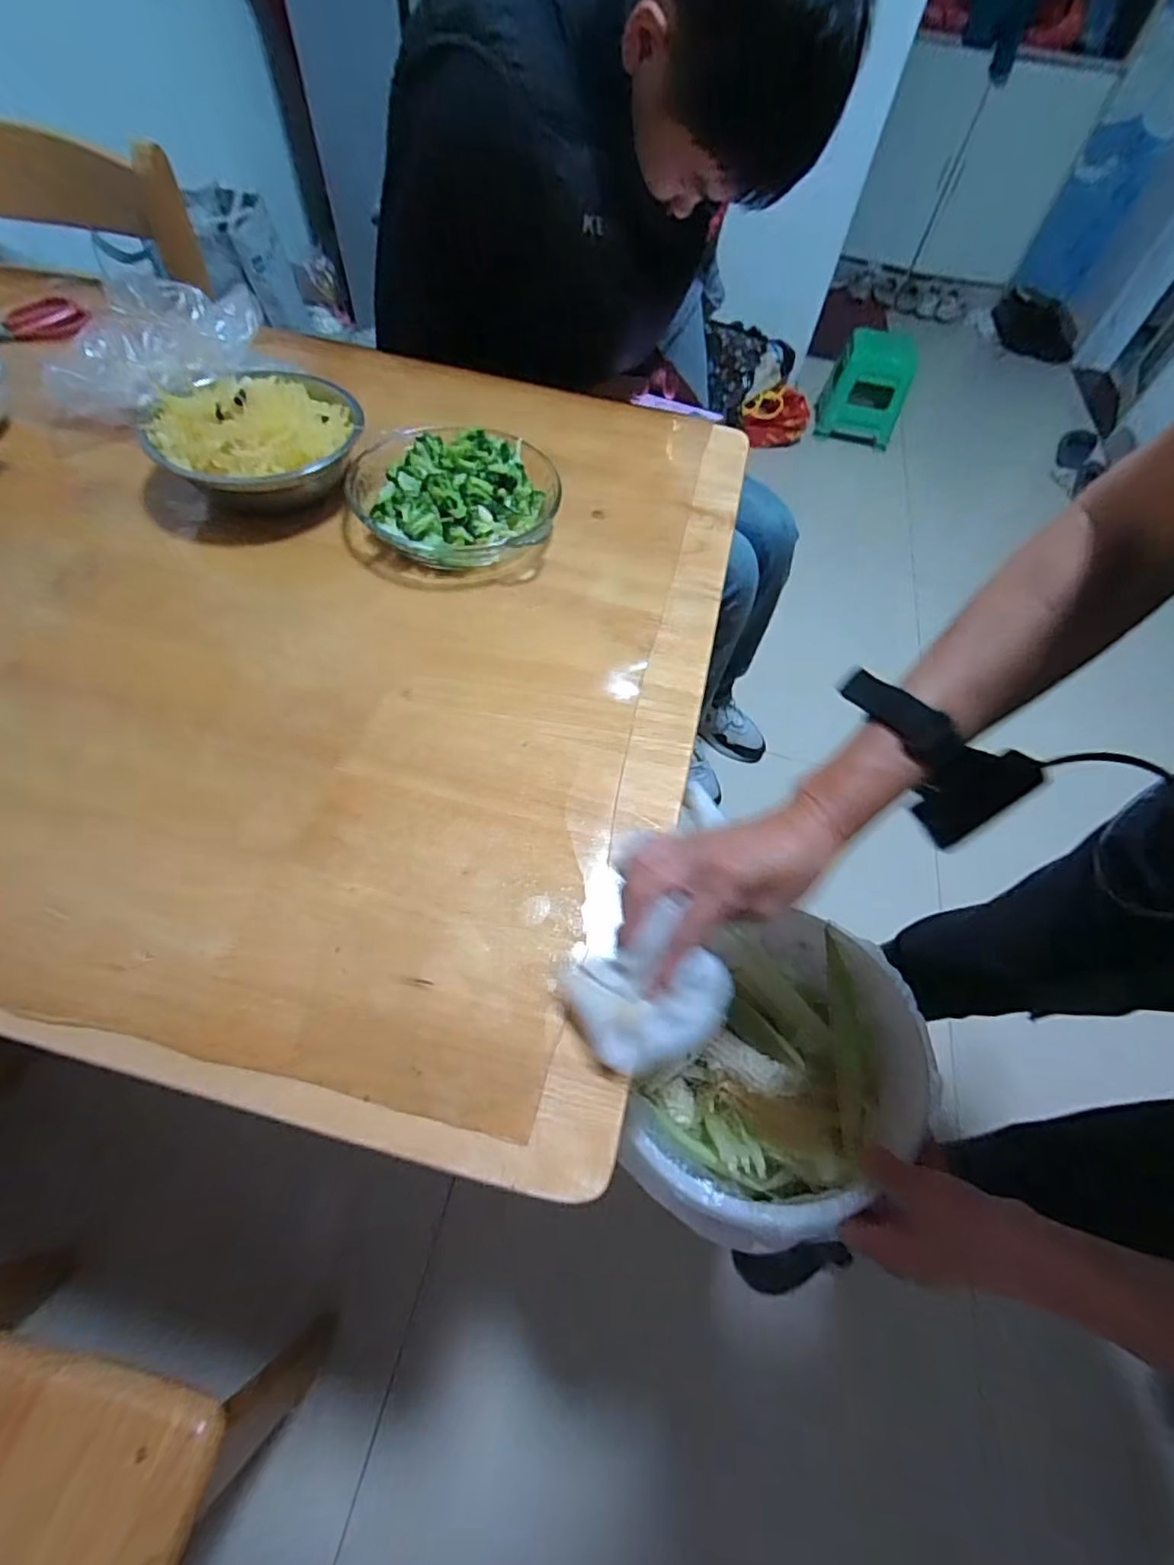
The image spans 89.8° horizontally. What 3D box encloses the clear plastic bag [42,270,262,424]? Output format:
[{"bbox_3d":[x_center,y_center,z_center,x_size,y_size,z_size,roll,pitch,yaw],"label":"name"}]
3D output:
[{"bbox_3d":[-0.441,-0.464,0.620,0.188,0.070,0.218,-11,58,-12],"label":"clear plastic bag"}]

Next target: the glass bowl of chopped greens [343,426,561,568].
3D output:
[{"bbox_3d":[-0.120,-0.267,0.546,0.186,0.053,0.174,2,57,-3],"label":"glass bowl of chopped greens"}]

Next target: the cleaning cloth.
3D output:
[{"bbox_3d":[0.038,0.117,0.335,0.086,0.028,0.070,-24,61,-19],"label":"cleaning cloth"}]

